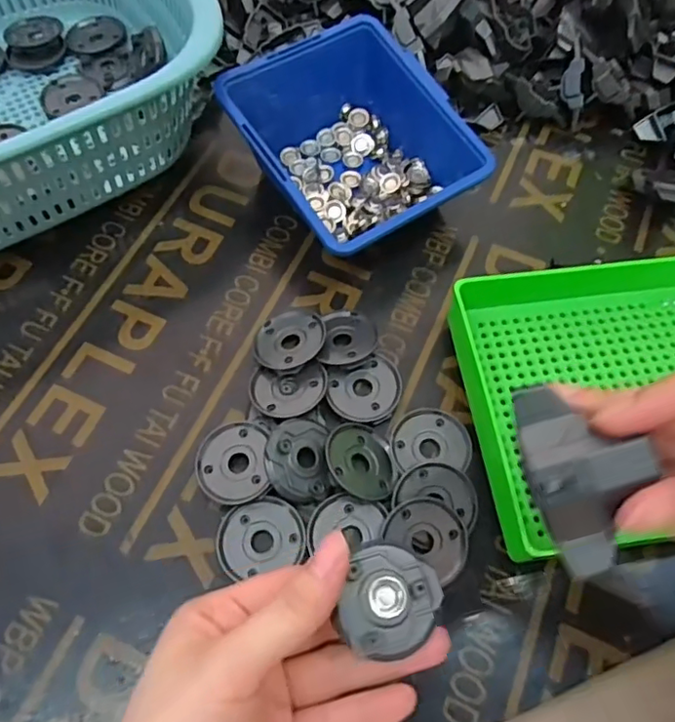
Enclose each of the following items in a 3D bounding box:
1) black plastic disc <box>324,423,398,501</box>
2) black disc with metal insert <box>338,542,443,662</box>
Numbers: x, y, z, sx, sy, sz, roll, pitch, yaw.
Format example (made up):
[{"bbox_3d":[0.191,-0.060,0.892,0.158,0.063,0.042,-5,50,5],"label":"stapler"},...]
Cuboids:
[{"bbox_3d":[0.013,0.051,0.300,0.037,0.006,0.041,-3,59,-36],"label":"black plastic disc"},{"bbox_3d":[0.021,0.091,0.222,0.035,0.004,0.037,1,63,-1],"label":"black disc with metal insert"}]

